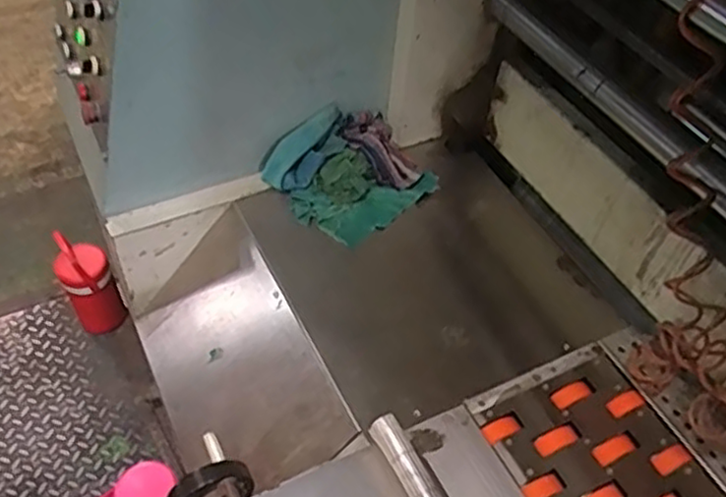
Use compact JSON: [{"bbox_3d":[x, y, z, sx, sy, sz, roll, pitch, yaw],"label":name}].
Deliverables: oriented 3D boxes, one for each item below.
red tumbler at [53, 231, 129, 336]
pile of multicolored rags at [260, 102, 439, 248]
[{"bbox_3d":[-0.676,0.093,1.711,0.114,0.266,0.123,2,49,-2],"label":"red tumbler"},{"bbox_3d":[-0.018,-0.151,1.271,0.269,0.100,0.214,-28,56,-25],"label":"pile of multicolored rags"}]

